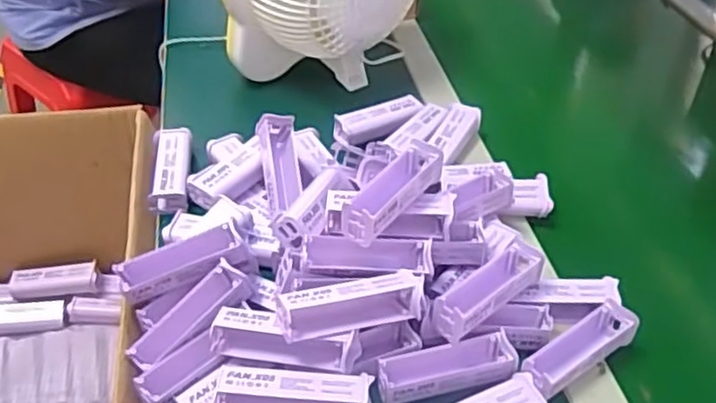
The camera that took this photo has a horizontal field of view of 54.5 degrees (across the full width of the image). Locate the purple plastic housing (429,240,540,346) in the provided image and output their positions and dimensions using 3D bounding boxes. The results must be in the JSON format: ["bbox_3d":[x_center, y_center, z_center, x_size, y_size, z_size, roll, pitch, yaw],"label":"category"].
[{"bbox_3d":[0.100,0.068,0.528,0.028,0.038,0.104,34,49,32],"label":"purple plastic housing"}]

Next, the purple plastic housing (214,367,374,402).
[{"bbox_3d":[-0.043,0.126,0.461,0.100,0.023,0.034,5,40,4],"label":"purple plastic housing"}]

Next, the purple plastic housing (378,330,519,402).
[{"bbox_3d":[0.064,0.123,0.506,0.099,0.026,0.034,-5,41,-9],"label":"purple plastic housing"}]

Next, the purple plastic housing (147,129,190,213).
[{"bbox_3d":[-0.184,-0.031,0.684,0.039,0.028,0.102,-4,40,-7],"label":"purple plastic housing"}]

